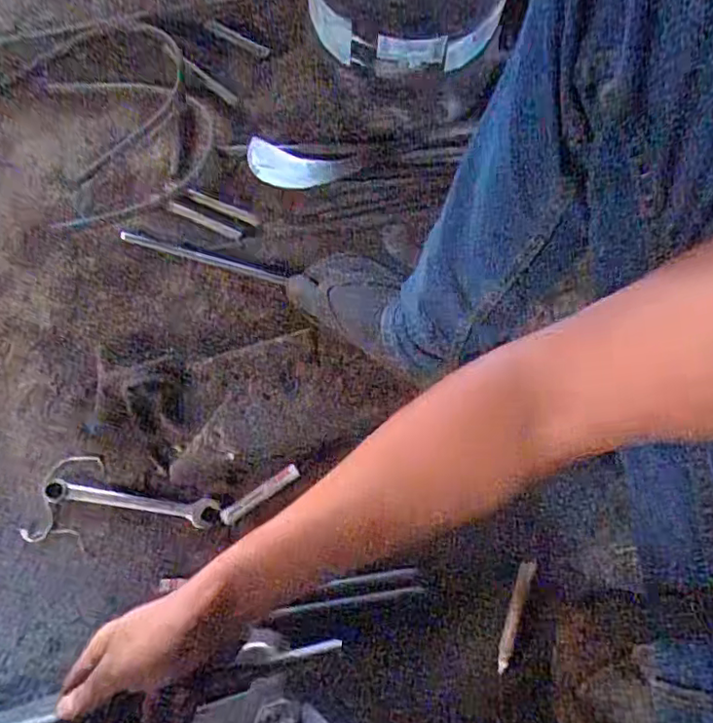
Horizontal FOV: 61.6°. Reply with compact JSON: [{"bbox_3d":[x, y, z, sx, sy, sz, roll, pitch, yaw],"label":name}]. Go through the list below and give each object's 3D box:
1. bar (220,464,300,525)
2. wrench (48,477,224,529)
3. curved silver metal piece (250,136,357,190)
[{"bbox_3d":[-0.109,0.150,0.678,0.099,0.011,0.018,-34,77,-12],"label":"bar"},{"bbox_3d":[-0.255,0.158,0.678,0.195,0.008,0.030,9,72,0],"label":"wrench"},{"bbox_3d":[-0.080,-0.256,0.787,0.163,0.028,0.061,19,71,27],"label":"curved silver metal piece"}]

